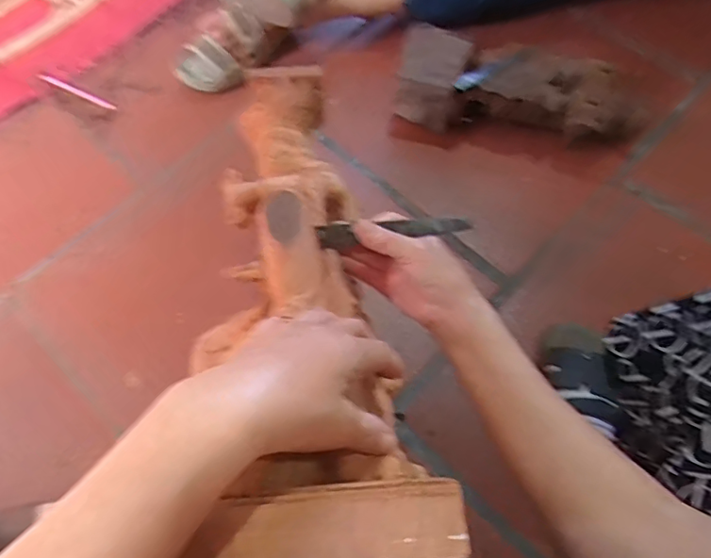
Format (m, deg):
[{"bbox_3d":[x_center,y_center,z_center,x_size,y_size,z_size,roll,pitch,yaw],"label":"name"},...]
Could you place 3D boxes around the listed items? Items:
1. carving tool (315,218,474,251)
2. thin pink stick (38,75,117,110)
[{"bbox_3d":[0.035,-0.046,0.474,0.138,0.021,0.023,-7,66,-6],"label":"carving tool"},{"bbox_3d":[-0.484,-0.327,0.927,0.161,0.004,0.013,25,69,11],"label":"thin pink stick"}]

